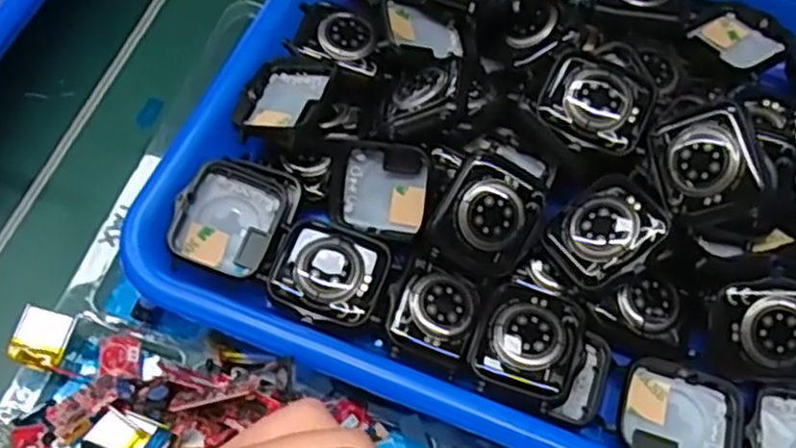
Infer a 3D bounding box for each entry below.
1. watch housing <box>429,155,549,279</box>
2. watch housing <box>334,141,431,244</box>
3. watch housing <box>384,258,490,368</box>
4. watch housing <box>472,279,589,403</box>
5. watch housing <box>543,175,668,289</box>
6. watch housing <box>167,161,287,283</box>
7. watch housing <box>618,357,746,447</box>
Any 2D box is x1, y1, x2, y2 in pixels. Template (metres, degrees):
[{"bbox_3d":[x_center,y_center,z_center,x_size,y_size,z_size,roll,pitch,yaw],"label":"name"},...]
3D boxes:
[{"bbox_3d":[0.034,-0.002,0.274,0.035,0.005,0.040,28,90,-7],"label":"watch housing"},{"bbox_3d":[-0.005,-0.012,0.290,0.040,0.009,0.036,9,93,29],"label":"watch housing"},{"bbox_3d":[0.013,0.032,0.271,0.032,0.007,0.034,19,63,7],"label":"watch housing"},{"bbox_3d":[0.046,0.041,0.261,0.036,0.008,0.038,21,63,8],"label":"watch housing"},{"bbox_3d":[0.076,0.003,0.273,0.038,0.010,0.038,-37,58,12],"label":"watch housing"},{"bbox_3d":[-0.063,-0.002,0.282,0.036,0.011,0.041,26,68,-7],"label":"watch housing"},{"bbox_3d":[0.100,0.068,0.264,0.042,0.008,0.035,15,62,5],"label":"watch housing"}]

